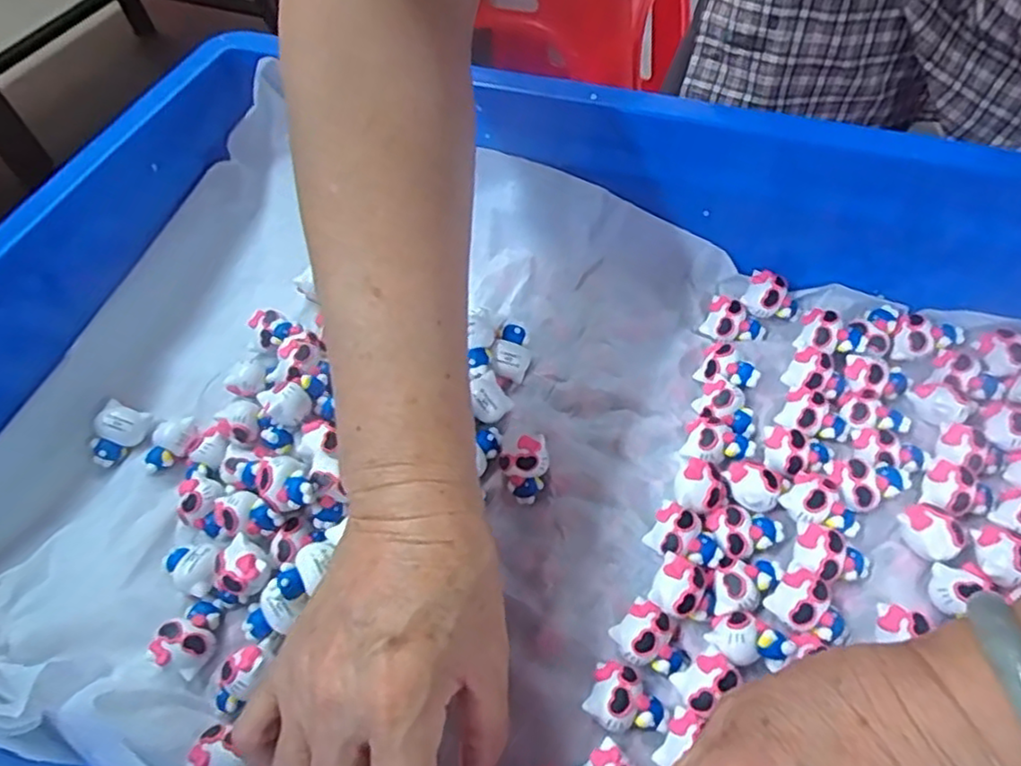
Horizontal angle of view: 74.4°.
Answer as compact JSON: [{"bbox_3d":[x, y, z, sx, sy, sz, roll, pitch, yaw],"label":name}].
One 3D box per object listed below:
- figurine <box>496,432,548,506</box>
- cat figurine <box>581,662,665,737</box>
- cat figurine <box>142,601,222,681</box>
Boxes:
[{"bbox_3d":[0.009,0.043,0.347,0.025,0.022,0.023,-31,59,-15],"label":"figurine"},{"bbox_3d":[0.048,0.135,0.285,0.033,0.017,0.024,24,61,20],"label":"cat figurine"},{"bbox_3d":[-0.151,0.117,0.312,0.024,0.016,0.033,20,60,18],"label":"cat figurine"}]

